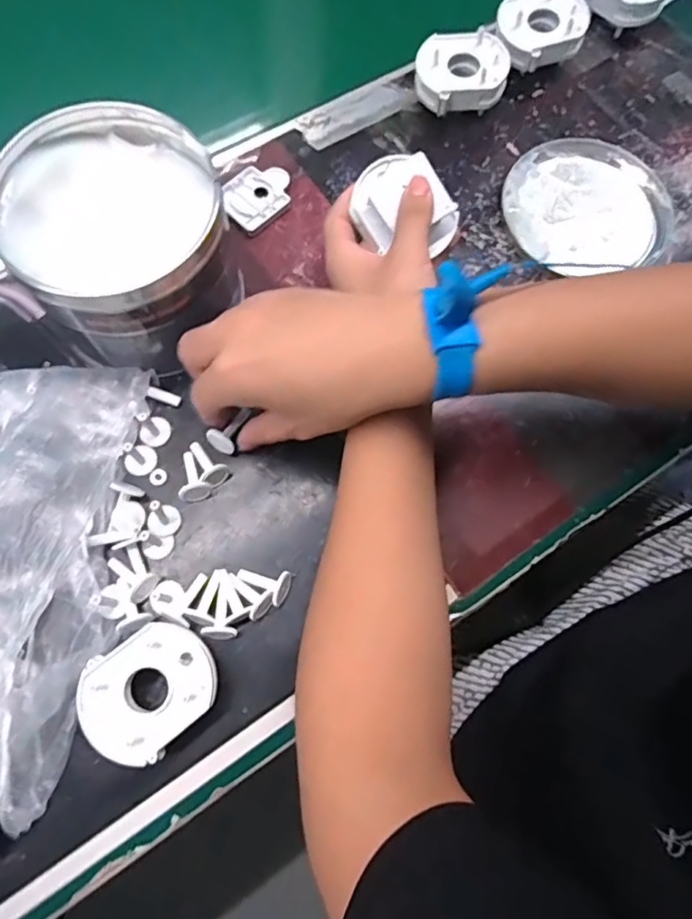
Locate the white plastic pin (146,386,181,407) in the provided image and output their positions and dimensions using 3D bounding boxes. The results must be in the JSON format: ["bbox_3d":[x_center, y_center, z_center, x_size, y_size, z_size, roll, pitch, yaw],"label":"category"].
[{"bbox_3d":[-0.122,-0.042,0.376,0.022,0.004,0.006,21,74,-19],"label":"white plastic pin"}]

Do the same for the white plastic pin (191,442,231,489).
[{"bbox_3d":[-0.090,0.003,0.365,0.018,0.015,0.035,-39,63,-11],"label":"white plastic pin"}]

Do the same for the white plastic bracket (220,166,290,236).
[{"bbox_3d":[-0.067,-0.202,0.428,0.056,0.009,0.045,-43,80,-12],"label":"white plastic bracket"}]

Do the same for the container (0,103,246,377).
[{"bbox_3d":[-0.138,-0.135,0.358,0.123,0.093,0.131,40,77,9],"label":"container"}]

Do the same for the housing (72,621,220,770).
[{"bbox_3d":[-0.111,0.129,0.316,0.061,0.021,0.071,44,78,10],"label":"housing"}]

